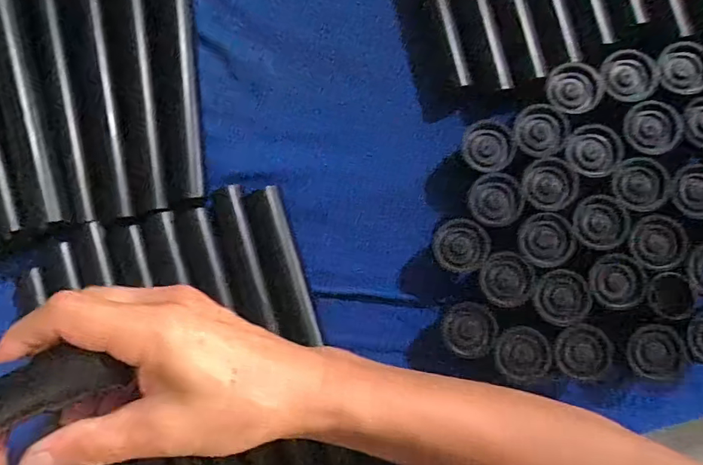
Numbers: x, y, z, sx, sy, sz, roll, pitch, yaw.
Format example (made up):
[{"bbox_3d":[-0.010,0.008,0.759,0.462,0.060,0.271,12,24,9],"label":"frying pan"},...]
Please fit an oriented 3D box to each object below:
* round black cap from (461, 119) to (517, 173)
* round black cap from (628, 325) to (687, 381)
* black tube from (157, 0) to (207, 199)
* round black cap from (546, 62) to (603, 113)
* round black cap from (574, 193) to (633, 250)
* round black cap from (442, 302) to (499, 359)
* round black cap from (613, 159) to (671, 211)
[{"bbox_3d":[0.091,-0.058,0.305,0.032,0.007,0.036,-17,84,3],"label":"round black cap"},{"bbox_3d":[0.186,0.073,0.279,0.030,0.006,0.032,0,85,4],"label":"round black cap"},{"bbox_3d":[-0.128,-0.145,0.342,0.027,0.022,0.239,-5,85,4],"label":"black tube"},{"bbox_3d":[0.147,-0.096,0.302,0.033,0.006,0.036,16,87,5],"label":"round black cap"},{"bbox_3d":[0.159,-0.006,0.291,0.035,0.004,0.034,0,85,4],"label":"round black cap"},{"bbox_3d":[0.077,0.063,0.295,0.033,0.008,0.033,0,85,4],"label":"round black cap"},{"bbox_3d":[0.184,-0.031,0.290,0.033,0.004,0.032,0,85,4],"label":"round black cap"}]

